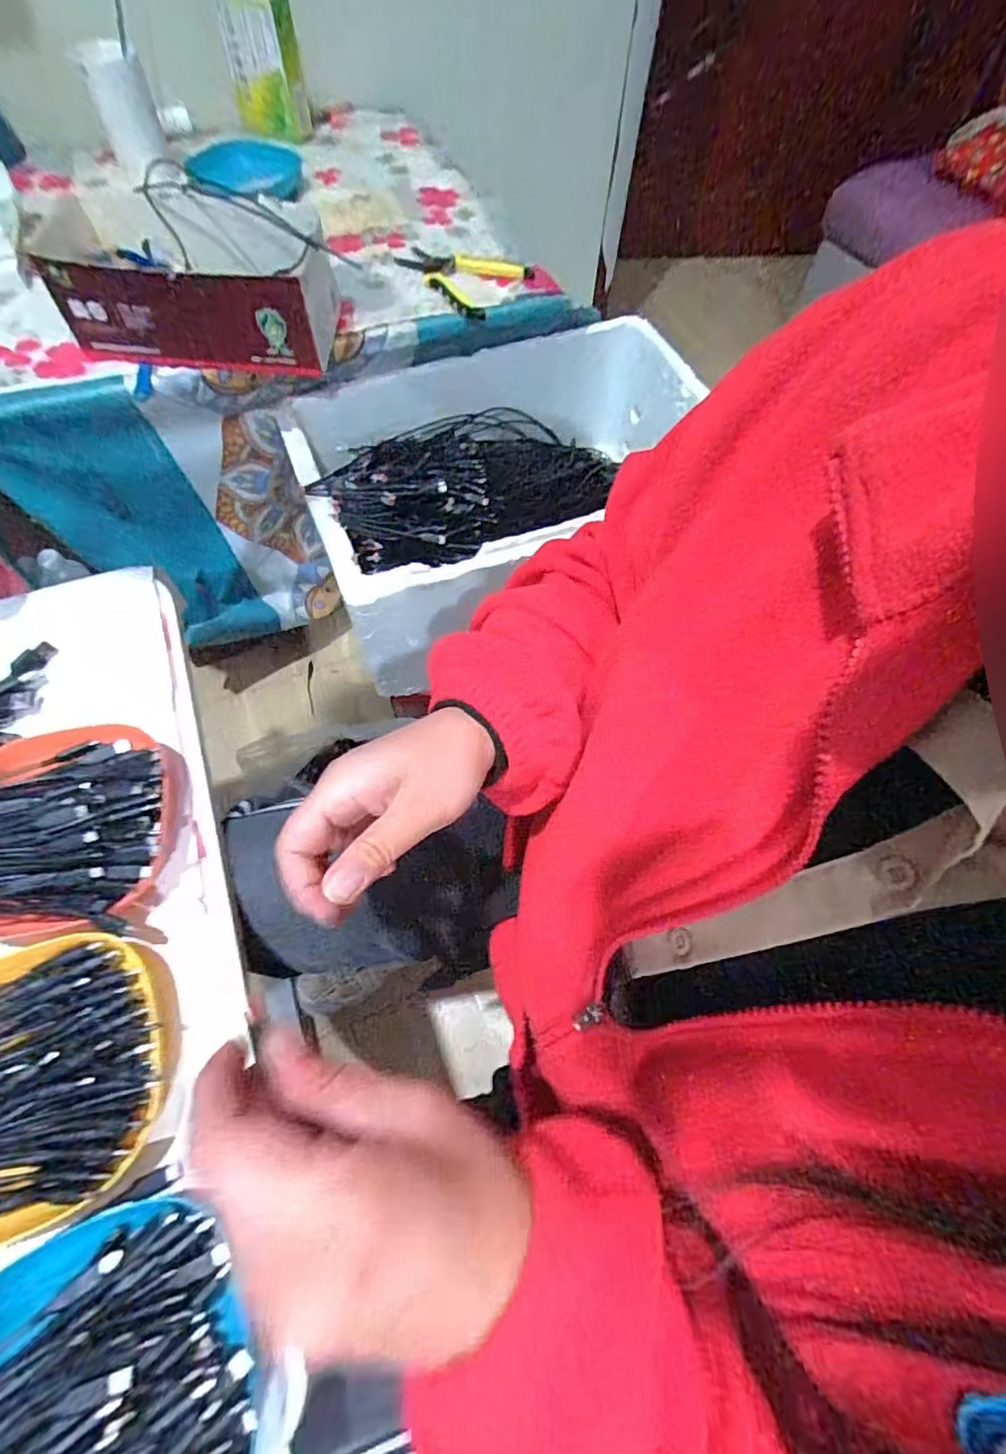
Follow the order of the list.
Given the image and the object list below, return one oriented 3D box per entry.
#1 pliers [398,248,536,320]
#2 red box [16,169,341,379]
[{"bbox_3d":[-0.051,-0.563,0.708,0.137,0.029,0.120,39,68,16],"label":"pliers"},{"bbox_3d":[-0.320,-0.454,0.580,0.271,0.114,0.131,8,63,1],"label":"red box"}]

